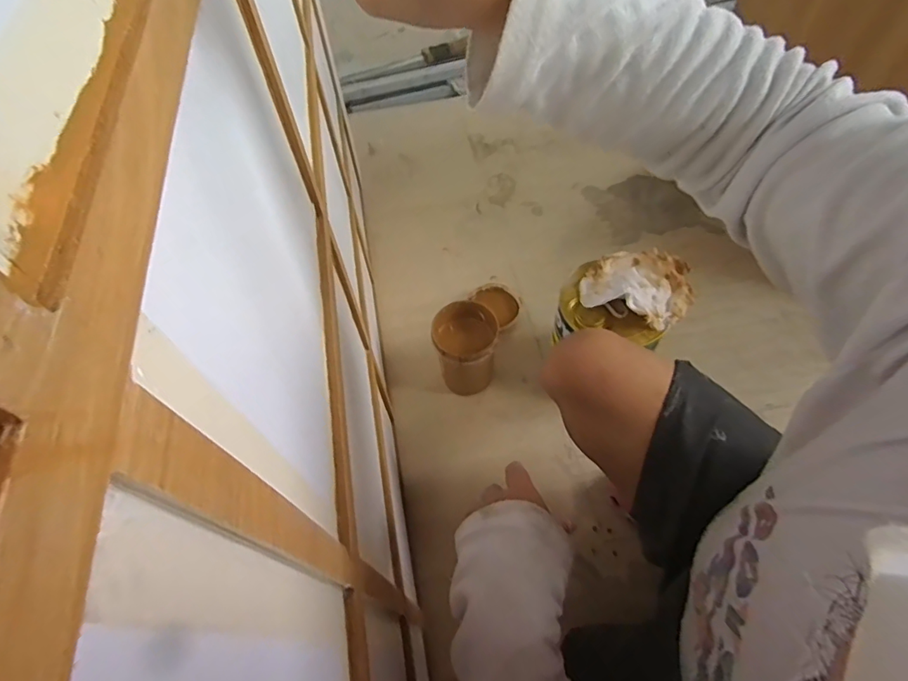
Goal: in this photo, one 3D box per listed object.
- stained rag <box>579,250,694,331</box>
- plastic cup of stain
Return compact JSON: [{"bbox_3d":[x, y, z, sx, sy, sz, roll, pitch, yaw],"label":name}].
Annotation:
[{"bbox_3d":[0.275,-0.088,0.711,0.153,0.048,0.142,27,64,18],"label":"stained rag"},{"bbox_3d":[0.019,0.021,0.837,0.105,0.147,0.116,1,58,3],"label":"plastic cup of stain"}]

